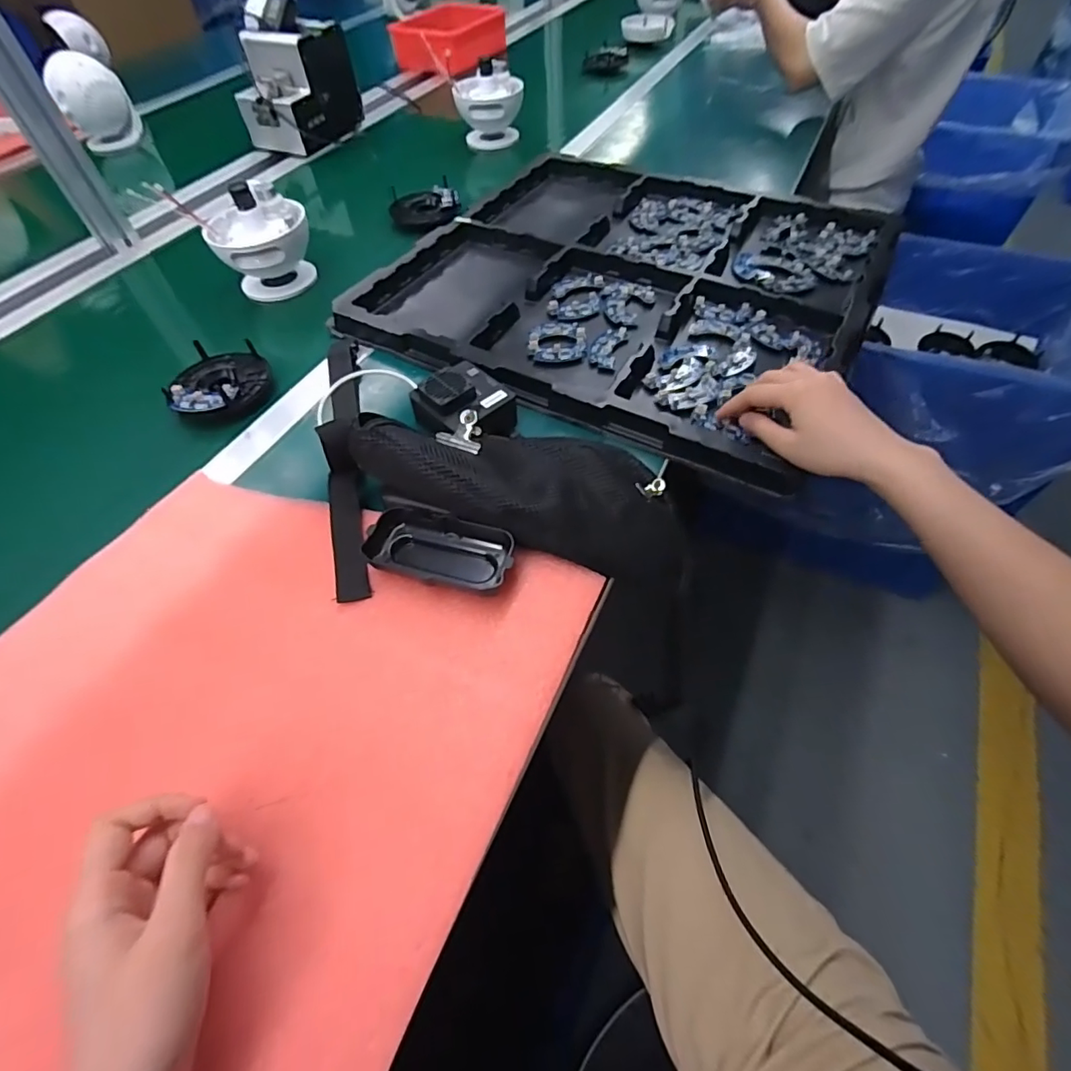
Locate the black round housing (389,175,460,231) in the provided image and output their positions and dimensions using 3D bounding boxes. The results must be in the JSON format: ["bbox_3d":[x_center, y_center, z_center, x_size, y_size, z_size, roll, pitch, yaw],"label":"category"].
[{"bbox_3d":[-0.156,-0.481,0.777,0.101,0.038,0.083,27,57,21],"label":"black round housing"}]

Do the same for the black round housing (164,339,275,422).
[{"bbox_3d":[-0.322,-0.159,0.546,0.088,0.025,0.121,-7,51,-5],"label":"black round housing"}]

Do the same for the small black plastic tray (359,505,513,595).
[{"bbox_3d":[-0.070,0.011,0.403,0.110,0.024,0.048,13,53,12],"label":"small black plastic tray"}]

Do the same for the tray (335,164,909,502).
[{"bbox_3d":[0.120,-0.315,0.648,0.527,0.045,0.523,23,55,19],"label":"tray"}]

